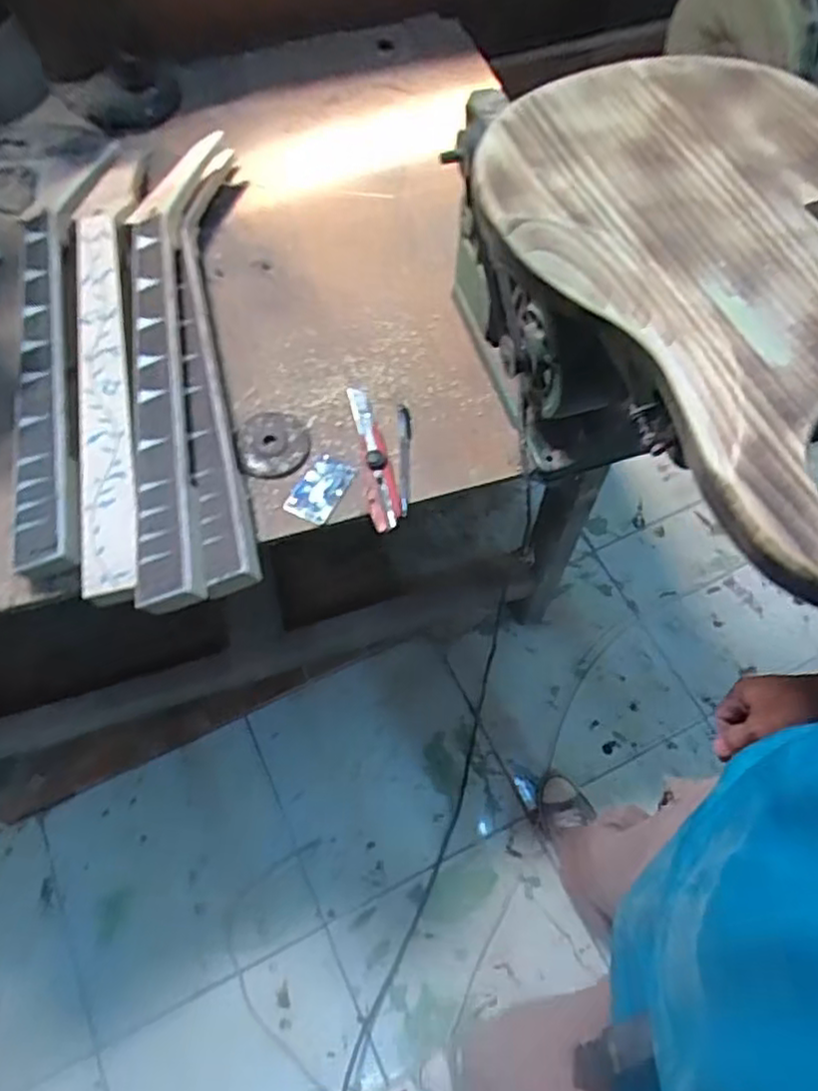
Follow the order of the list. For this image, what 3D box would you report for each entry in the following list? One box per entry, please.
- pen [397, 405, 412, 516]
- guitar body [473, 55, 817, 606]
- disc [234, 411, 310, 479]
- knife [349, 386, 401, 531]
[{"bbox_3d":[-0.005,-0.102,0.807,0.015,0.006,0.147,-1,63,-1],"label":"pen"},{"bbox_3d":[0.257,-0.211,0.527,0.316,0.042,0.457,-25,66,-13],"label":"guitar body"},{"bbox_3d":[-0.157,-0.118,0.823,0.081,0.010,0.086,0,63,-1],"label":"disc"},{"bbox_3d":[-0.041,-0.104,0.805,0.032,0.014,0.184,-10,64,-6],"label":"knife"}]

